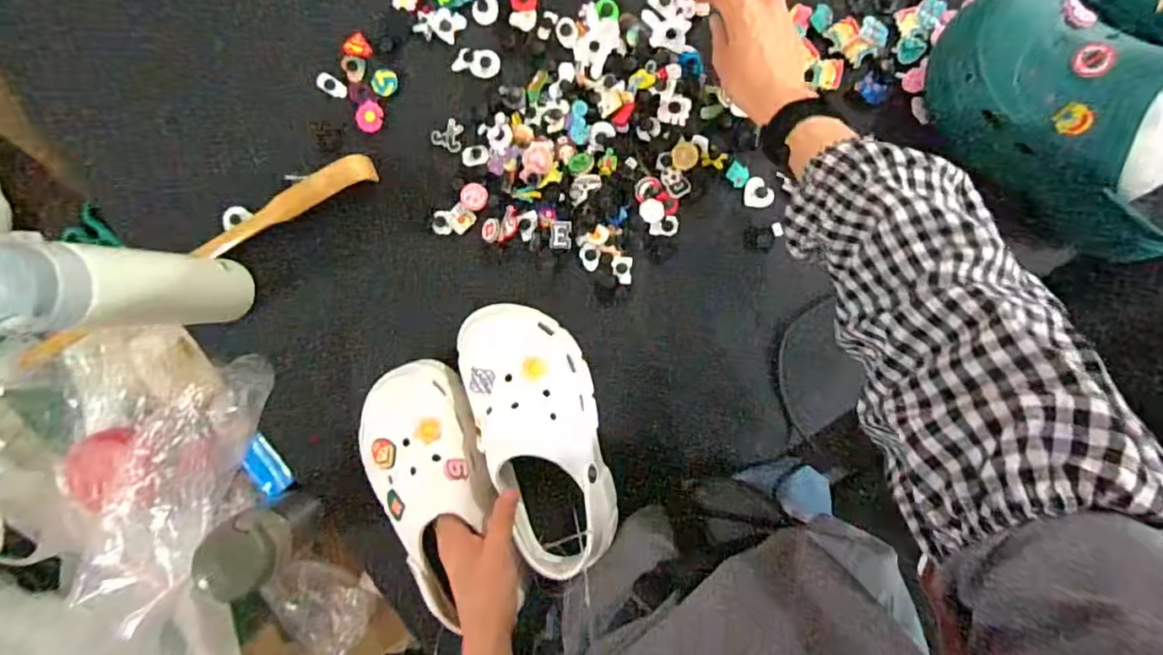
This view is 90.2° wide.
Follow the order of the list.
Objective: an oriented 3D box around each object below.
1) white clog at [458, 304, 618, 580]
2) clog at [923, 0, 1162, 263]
[{"bbox_3d":[-0.032,0.094,0.513,0.100,0.078,0.237,-21,90,4],"label":"white clog"},{"bbox_3d":[0.403,-0.163,0.487,0.115,0.117,0.262,-43,89,4],"label":"clog"}]

